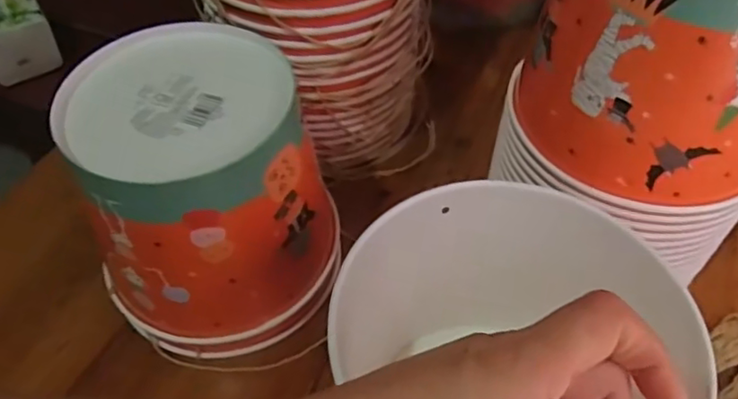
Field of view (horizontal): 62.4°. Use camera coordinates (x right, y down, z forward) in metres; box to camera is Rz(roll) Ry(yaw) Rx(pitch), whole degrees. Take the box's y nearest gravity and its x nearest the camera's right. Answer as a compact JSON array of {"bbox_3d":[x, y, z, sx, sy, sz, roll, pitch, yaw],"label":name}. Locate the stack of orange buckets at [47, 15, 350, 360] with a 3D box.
[{"bbox_3d":[-0.096,0.000,0.388,0.138,0.158,0.136,-7,51,-6],"label":"stack of orange buckets"}]

